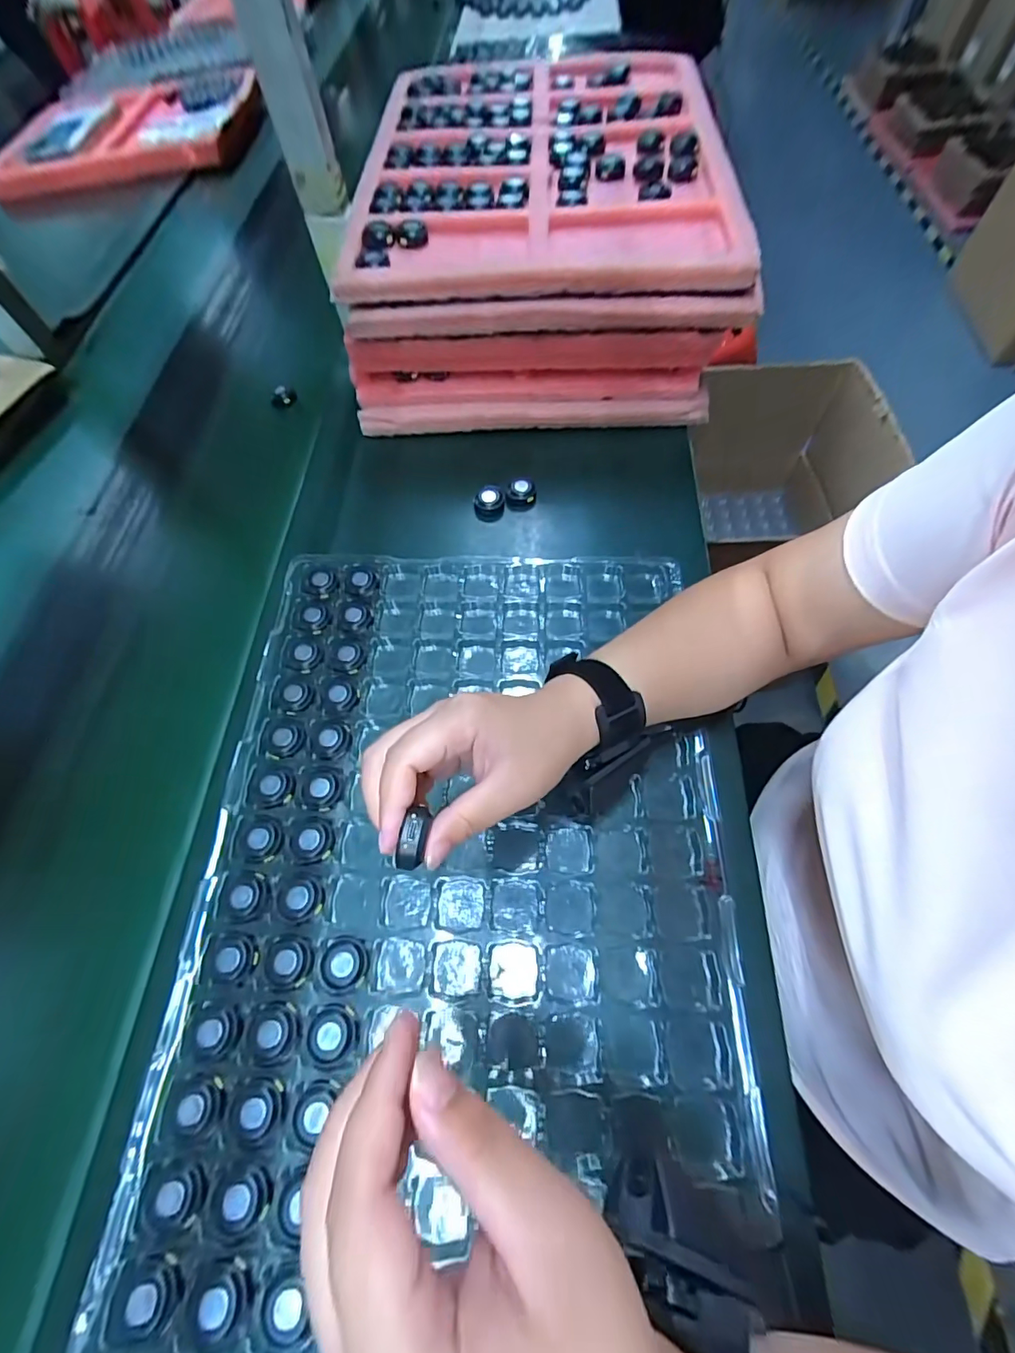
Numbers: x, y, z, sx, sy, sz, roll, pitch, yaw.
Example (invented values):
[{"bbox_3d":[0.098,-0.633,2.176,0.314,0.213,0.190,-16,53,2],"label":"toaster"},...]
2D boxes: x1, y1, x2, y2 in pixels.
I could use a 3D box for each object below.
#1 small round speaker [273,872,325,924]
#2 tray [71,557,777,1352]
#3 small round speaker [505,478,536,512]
[{"bbox_3d":[-0.142,0.150,0.333,0.032,0.009,0.029,-3,63,4],"label":"small round speaker"},{"bbox_3d":[-0.032,0.118,0.349,0.351,0.025,0.494,-1,64,3],"label":"tray"},{"bbox_3d":[0.013,-0.181,0.488,0.029,0.021,0.028,-2,63,4],"label":"small round speaker"}]

